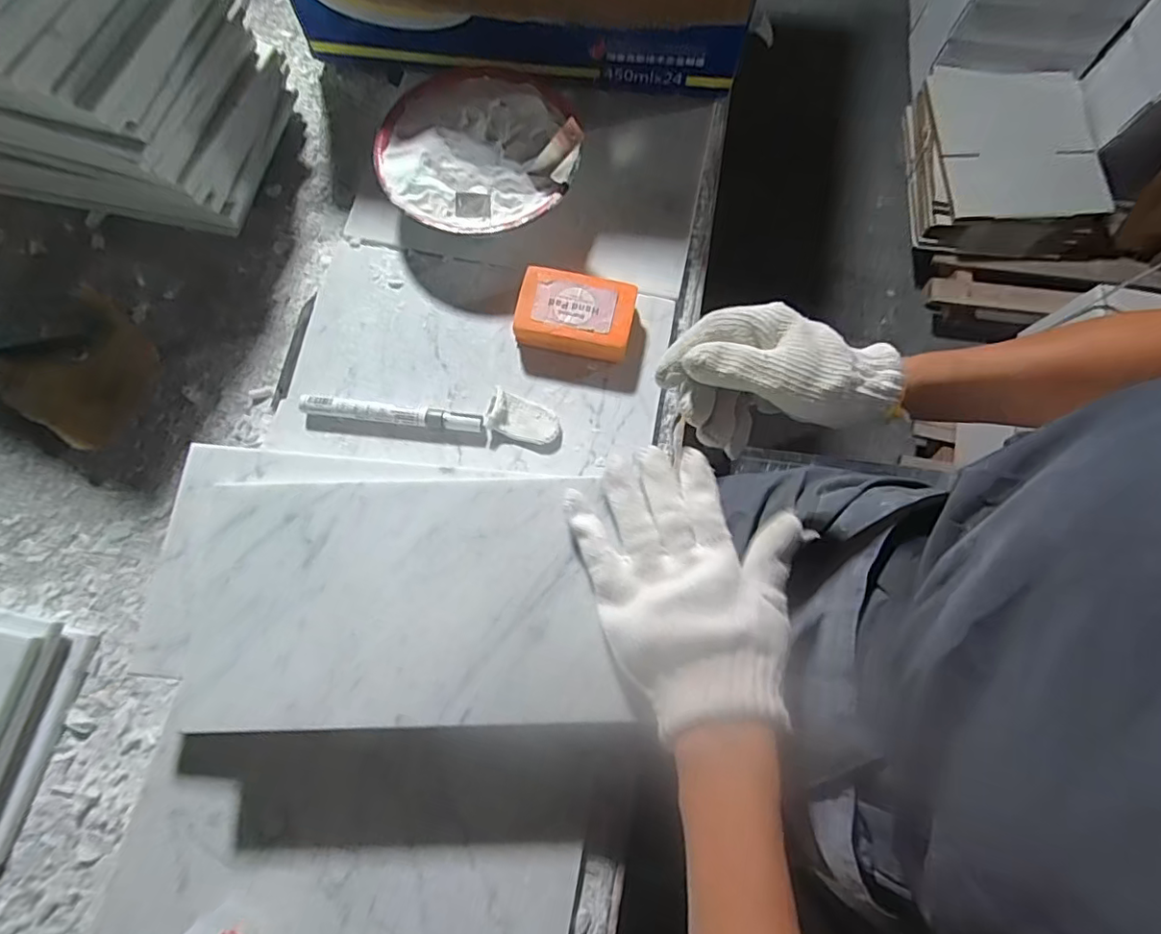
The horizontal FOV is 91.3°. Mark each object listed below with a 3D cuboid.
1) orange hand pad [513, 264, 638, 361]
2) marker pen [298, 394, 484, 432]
[{"bbox_3d":[-0.003,-0.124,0.468,0.092,0.032,0.065,16,76,6],"label":"orange hand pad"},{"bbox_3d":[-0.150,-0.044,0.454,0.145,0.020,0.018,5,75,3],"label":"marker pen"}]

